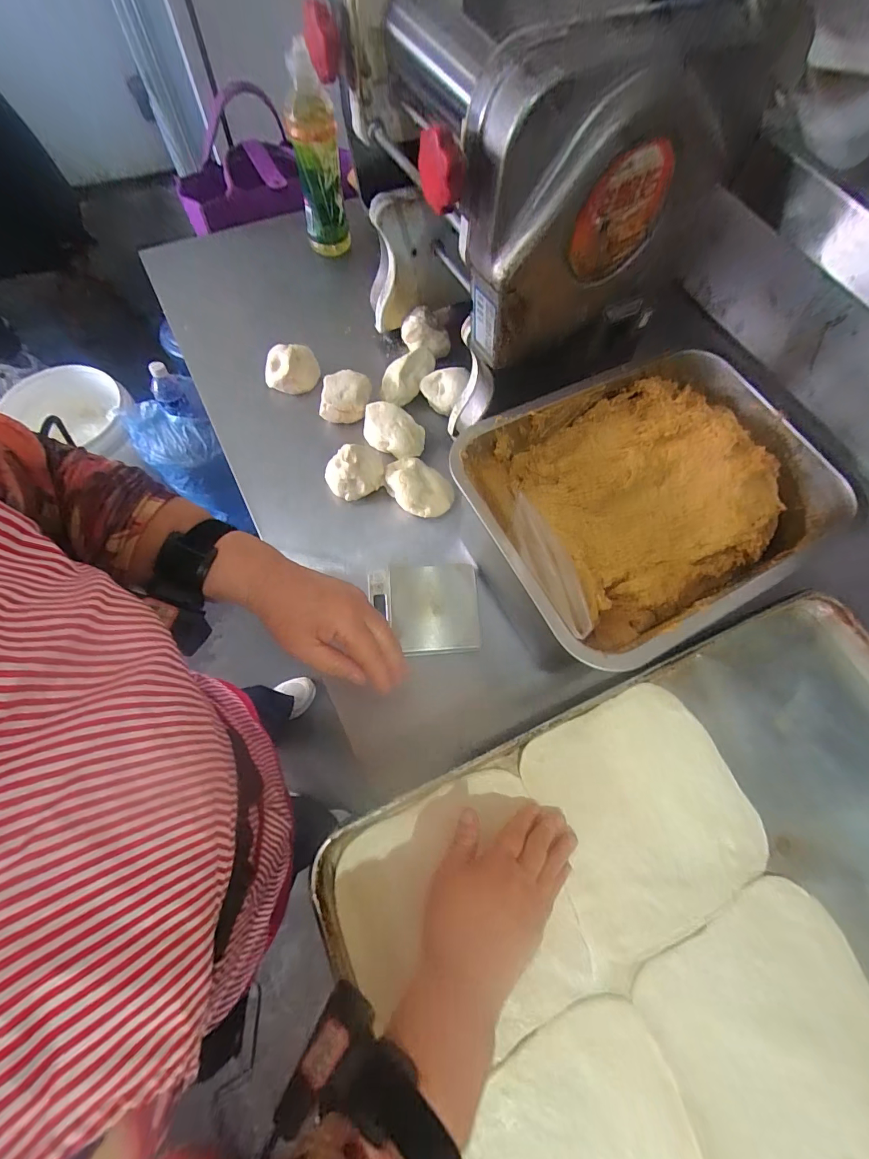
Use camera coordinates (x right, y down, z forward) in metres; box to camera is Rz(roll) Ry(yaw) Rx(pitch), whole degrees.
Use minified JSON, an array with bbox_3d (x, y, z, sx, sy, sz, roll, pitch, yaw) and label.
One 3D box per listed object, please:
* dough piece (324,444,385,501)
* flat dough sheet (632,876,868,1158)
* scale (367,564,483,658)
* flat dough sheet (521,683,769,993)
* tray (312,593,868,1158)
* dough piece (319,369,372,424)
[{"bbox_3d":[-0.102,-0.138,0.541,0.076,0.040,0.062,-9,69,-6],"label":"dough piece"},{"bbox_3d":[0.276,0.371,0.342,0.194,0.009,0.181,-23,71,-12],"label":"flat dough sheet"},{"bbox_3d":[-0.010,0.032,0.487,0.121,0.017,0.102,-4,68,-4],"label":"scale"},{"bbox_3d":[0.195,0.212,0.398,0.195,0.005,0.186,-21,71,-11],"label":"flat dough sheet"},{"bbox_3d":[0.245,0.286,0.364,0.590,0.030,0.394,-22,71,-11],"label":"tray"},{"bbox_3d":[-0.117,-0.249,0.581,0.061,0.041,0.061,13,68,2],"label":"dough piece"}]

